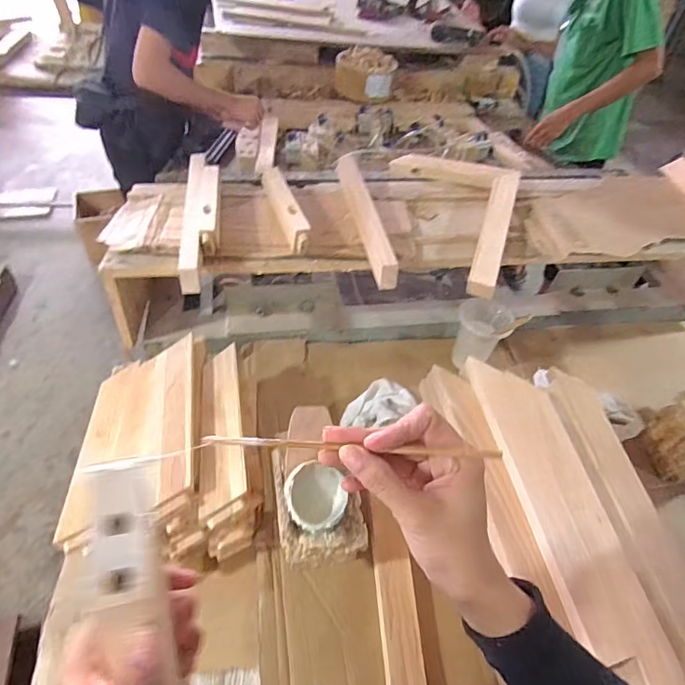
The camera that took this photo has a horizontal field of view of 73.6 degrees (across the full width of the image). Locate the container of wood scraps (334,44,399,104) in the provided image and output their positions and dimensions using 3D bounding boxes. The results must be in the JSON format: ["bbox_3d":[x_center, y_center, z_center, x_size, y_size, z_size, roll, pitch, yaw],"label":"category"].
[{"bbox_3d":[0.089,-0.966,1.642,0.191,0.143,0.204,31,52,21],"label":"container of wood scraps"}]

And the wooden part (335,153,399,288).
[{"bbox_3d":[0.042,-0.259,0.910,0.033,0.066,0.404,-6,49,-12],"label":"wooden part"}]

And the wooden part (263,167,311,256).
[{"bbox_3d":[-0.116,-0.276,0.915,0.033,0.068,0.278,-11,50,-16],"label":"wooden part"}]

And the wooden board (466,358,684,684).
[{"bbox_3d":[0.317,0.211,0.652,0.127,0.031,0.465,-3,48,-9],"label":"wooden board"}]

